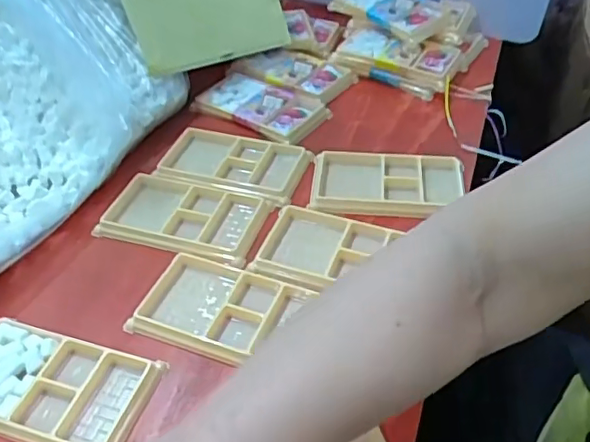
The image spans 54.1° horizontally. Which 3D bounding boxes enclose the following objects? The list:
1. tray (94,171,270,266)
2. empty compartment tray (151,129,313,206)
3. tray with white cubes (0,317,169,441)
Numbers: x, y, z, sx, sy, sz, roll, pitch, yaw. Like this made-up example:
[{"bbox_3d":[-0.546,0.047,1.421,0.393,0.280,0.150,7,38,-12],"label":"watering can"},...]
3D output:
[{"bbox_3d":[-0.104,-0.004,0.503,0.151,0.017,0.078,12,45,15],"label":"tray"},{"bbox_3d":[-0.061,-0.057,0.550,0.140,0.013,0.083,10,45,13],"label":"empty compartment tray"},{"bbox_3d":[-0.164,0.108,0.382,0.130,0.011,0.073,11,45,14],"label":"tray with white cubes"}]

